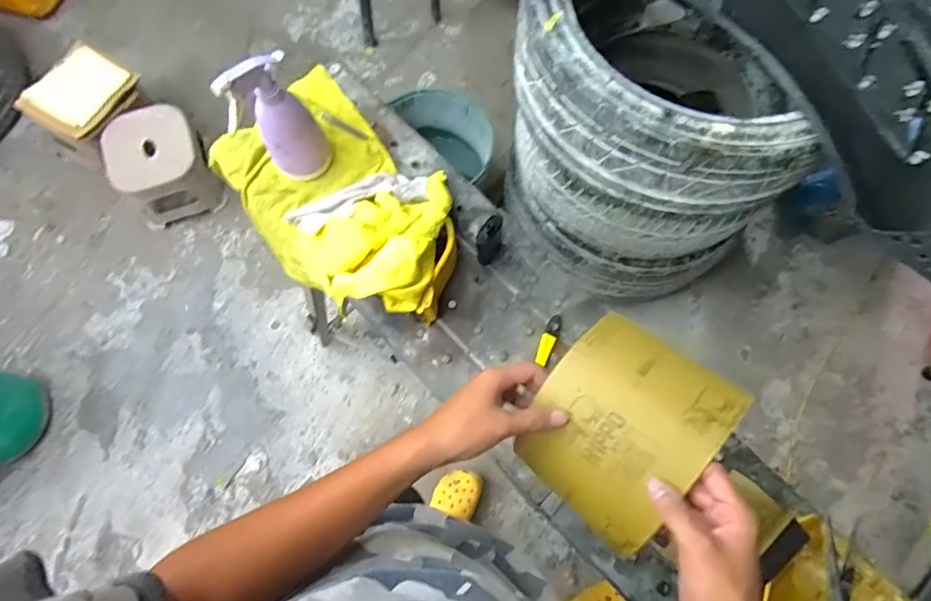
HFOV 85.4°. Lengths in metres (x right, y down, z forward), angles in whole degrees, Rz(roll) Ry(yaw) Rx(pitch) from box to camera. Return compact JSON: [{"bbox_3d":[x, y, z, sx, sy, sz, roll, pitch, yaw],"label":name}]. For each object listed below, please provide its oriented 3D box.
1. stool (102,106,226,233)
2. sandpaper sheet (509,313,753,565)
[{"bbox_3d":[-0.872,-0.383,1.460,0.247,0.214,0.245,-28,75,-10],"label":"stool"},{"bbox_3d":[0.134,0.109,0.439,0.139,0.035,0.167,37,93,25],"label":"sandpaper sheet"}]

